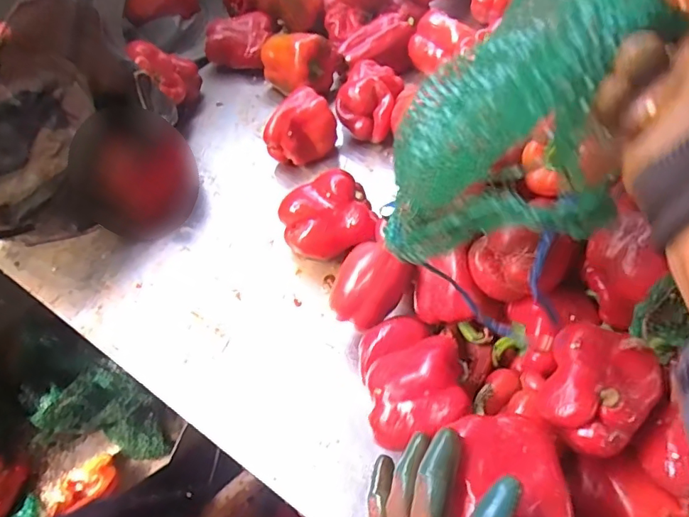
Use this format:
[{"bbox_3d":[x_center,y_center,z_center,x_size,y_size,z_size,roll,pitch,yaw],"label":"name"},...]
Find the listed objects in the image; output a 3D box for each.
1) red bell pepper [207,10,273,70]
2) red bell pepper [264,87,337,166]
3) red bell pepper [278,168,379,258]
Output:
[{"bbox_3d":[-0.168,-0.357,0.836,0.110,0.068,0.088,16,59,16],"label":"red bell pepper"},{"bbox_3d":[-0.062,-0.174,0.695,0.069,0.083,0.091,33,64,24],"label":"red bell pepper"},{"bbox_3d":[-0.020,-0.045,0.601,0.103,0.086,0.077,-12,55,-3],"label":"red bell pepper"}]

